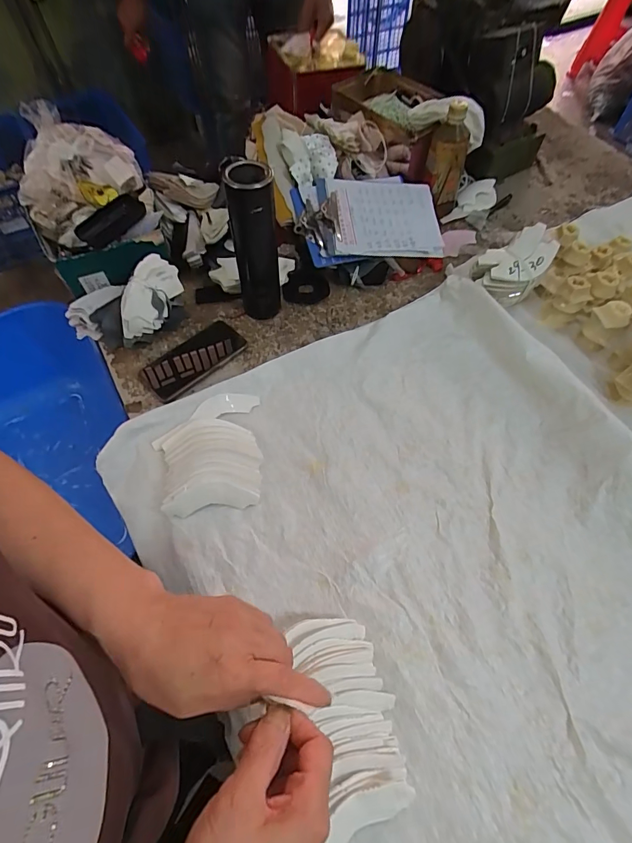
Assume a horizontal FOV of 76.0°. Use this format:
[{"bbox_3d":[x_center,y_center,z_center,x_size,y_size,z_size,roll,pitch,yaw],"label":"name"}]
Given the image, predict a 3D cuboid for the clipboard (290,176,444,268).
[{"bbox_3d":[0.095,-0.368,0.730,0.263,0.030,0.165,-7,74,-16],"label":"clipboard"}]

